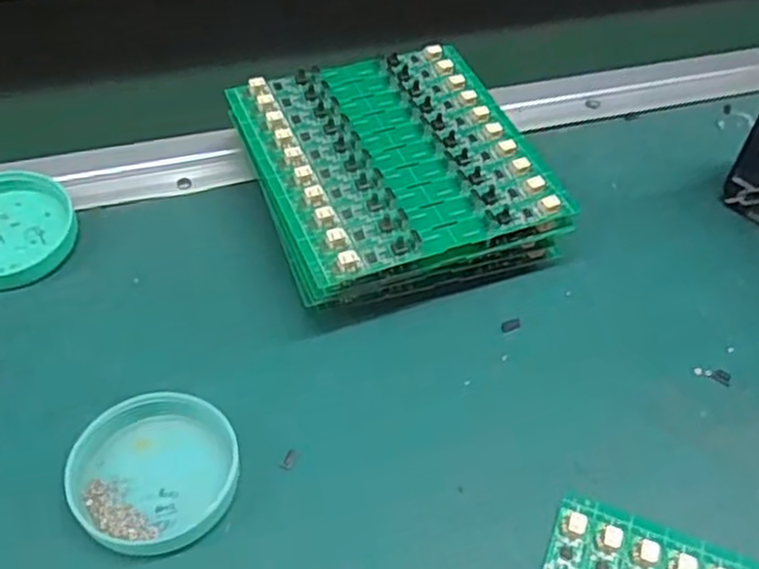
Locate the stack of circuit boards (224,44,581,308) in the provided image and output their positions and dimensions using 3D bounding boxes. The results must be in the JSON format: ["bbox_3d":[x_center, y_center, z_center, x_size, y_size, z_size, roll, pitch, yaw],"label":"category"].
[{"bbox_3d":[0.007,-0.056,0.397,0.140,0.052,0.140,-14,53,-16],"label":"stack of circuit boards"}]

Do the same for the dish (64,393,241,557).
[{"bbox_3d":[-0.090,0.074,0.304,0.063,0.012,0.065,2,50,-3],"label":"dish"}]

